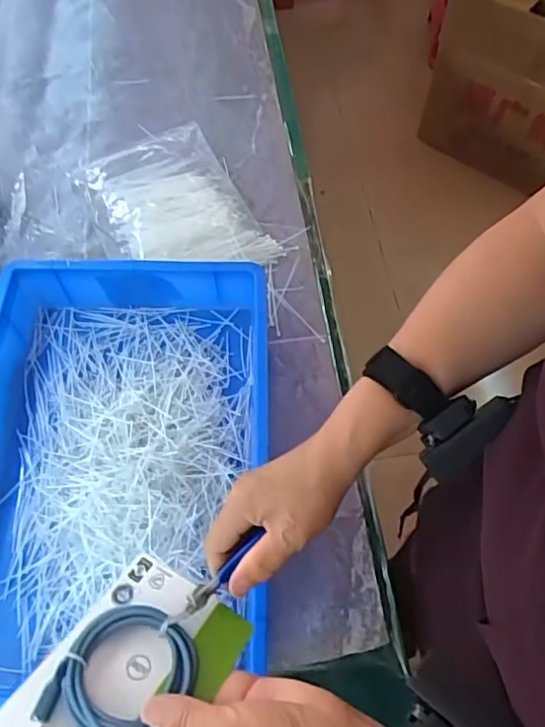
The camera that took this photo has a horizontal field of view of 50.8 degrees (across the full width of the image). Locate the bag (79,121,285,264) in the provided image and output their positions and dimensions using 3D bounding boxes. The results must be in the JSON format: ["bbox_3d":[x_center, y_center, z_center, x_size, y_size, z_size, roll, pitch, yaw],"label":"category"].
[{"bbox_3d":[-0.133,-0.205,0.755,0.187,0.025,0.258,-27,66,-12],"label":"bag"}]

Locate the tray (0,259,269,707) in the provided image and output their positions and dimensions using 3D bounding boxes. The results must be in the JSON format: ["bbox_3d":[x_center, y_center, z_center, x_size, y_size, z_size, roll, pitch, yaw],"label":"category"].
[{"bbox_3d":[-0.155,0.094,0.568,0.294,0.089,0.421,-2,63,1],"label":"tray"}]

